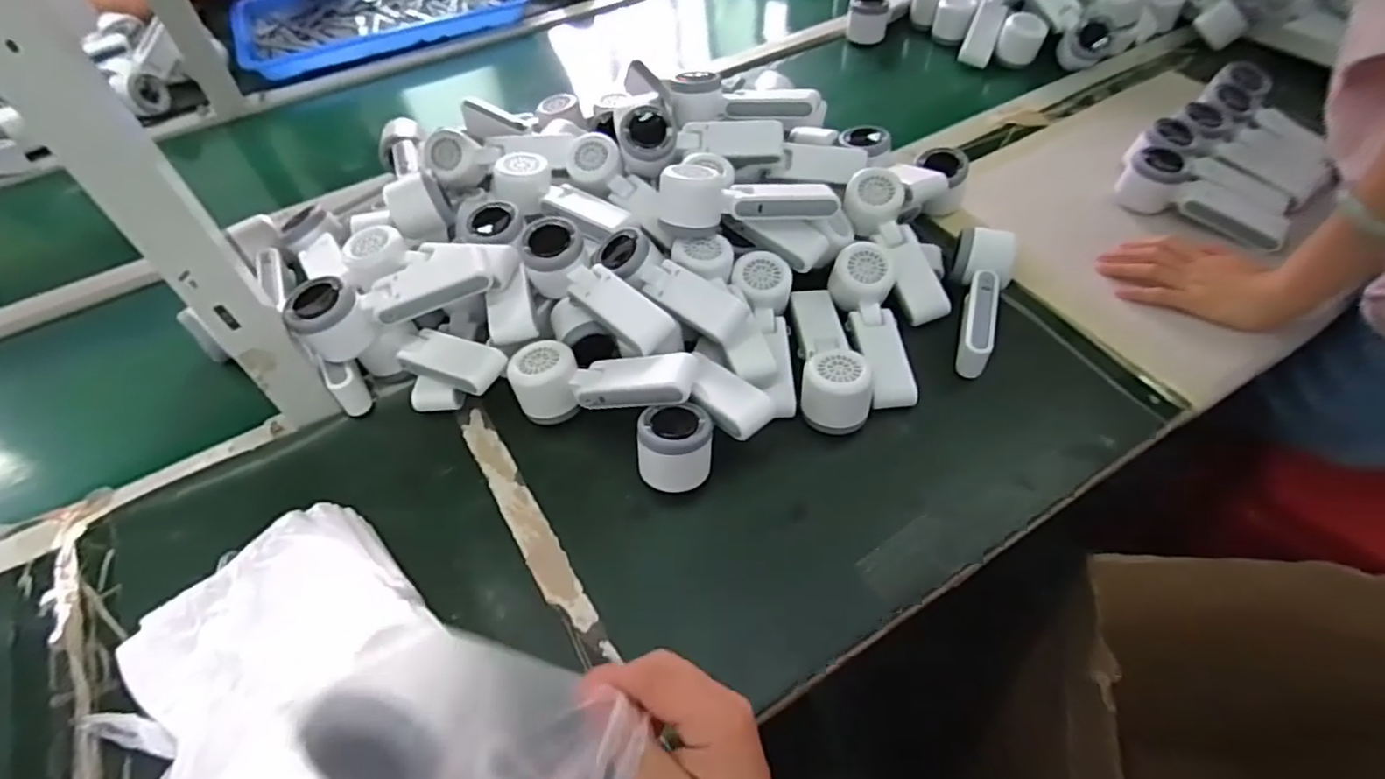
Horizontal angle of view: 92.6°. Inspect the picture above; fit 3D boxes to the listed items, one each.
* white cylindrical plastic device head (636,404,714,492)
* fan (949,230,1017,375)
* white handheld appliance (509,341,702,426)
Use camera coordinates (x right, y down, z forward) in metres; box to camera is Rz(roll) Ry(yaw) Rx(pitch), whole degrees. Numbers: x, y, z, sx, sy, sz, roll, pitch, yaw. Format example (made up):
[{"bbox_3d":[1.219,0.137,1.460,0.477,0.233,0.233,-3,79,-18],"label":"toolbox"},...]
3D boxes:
[{"bbox_3d":[-0.014,0.049,0.533,0.058,0.055,0.054,-2,51,2],"label":"white cylindrical plastic device head"},{"bbox_3d":[0.269,-0.087,0.619,0.048,0.046,0.150,10,68,10],"label":"fan"},{"bbox_3d":[-0.075,-0.009,0.565,0.159,0.053,0.056,0,51,18],"label":"white handheld appliance"}]

